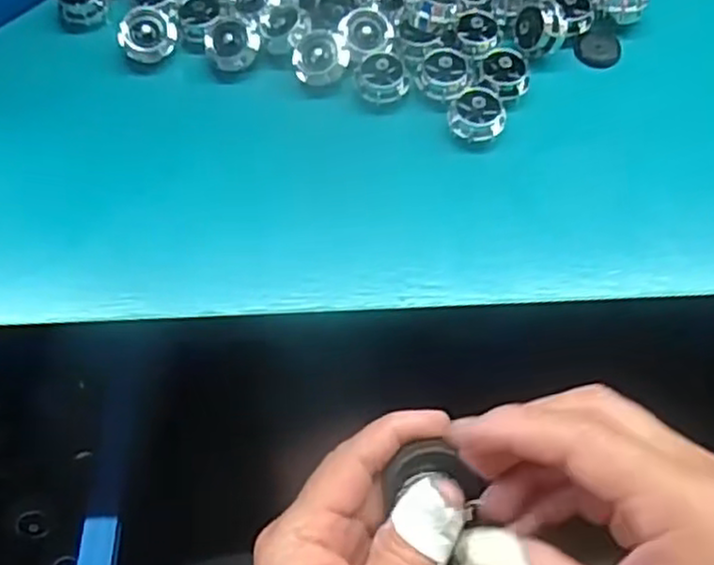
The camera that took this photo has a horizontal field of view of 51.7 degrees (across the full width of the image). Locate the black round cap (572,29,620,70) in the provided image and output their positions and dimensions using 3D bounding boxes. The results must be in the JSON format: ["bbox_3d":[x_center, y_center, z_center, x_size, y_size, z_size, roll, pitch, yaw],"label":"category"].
[{"bbox_3d":[0.116,-0.113,0.354,0.023,0.004,0.021,-1,62,1],"label":"black round cap"}]

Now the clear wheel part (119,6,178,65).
[{"bbox_3d":[-0.098,-0.115,0.348,0.026,0.017,0.022,-18,63,-8],"label":"clear wheel part"}]

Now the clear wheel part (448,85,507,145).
[{"bbox_3d":[0.053,-0.072,0.327,0.024,0.017,0.026,-1,62,1],"label":"clear wheel part"}]

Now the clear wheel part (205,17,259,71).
[{"bbox_3d":[-0.058,-0.111,0.346,0.024,0.018,0.020,-14,62,-6],"label":"clear wheel part"}]

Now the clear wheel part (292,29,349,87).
[{"bbox_3d":[-0.017,-0.103,0.341,0.025,0.015,0.023,-5,62,-1],"label":"clear wheel part"}]

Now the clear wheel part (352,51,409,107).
[{"bbox_3d":[0.011,-0.091,0.335,0.025,0.015,0.022,4,62,4],"label":"clear wheel part"}]

